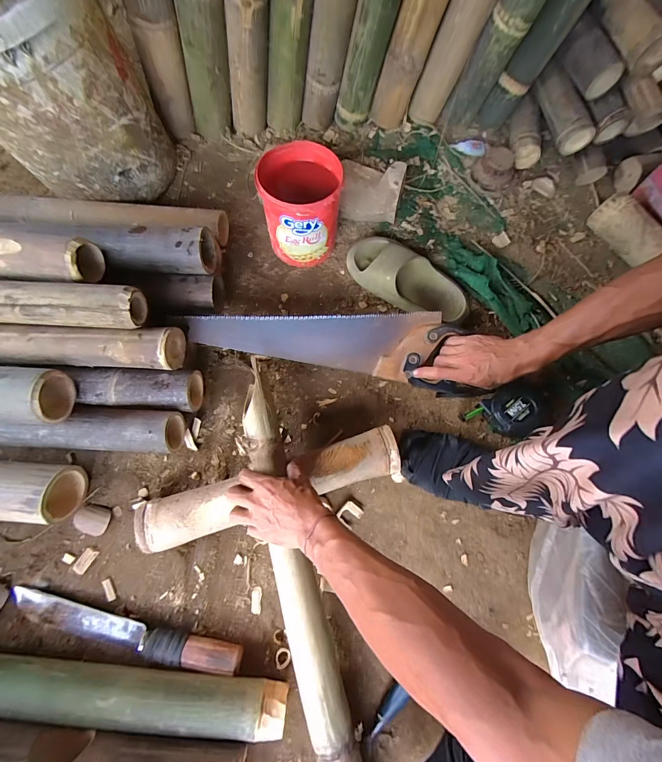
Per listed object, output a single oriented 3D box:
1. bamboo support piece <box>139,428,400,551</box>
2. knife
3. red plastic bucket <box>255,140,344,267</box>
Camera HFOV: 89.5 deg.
[{"bbox_3d":[-0.088,0.165,0.520,0.399,0.062,0.077,-15,73,-5],"label":"bamboo support piece"},{"bbox_3d":[-0.295,0.358,0.476,0.345,0.035,0.038,11,74,3],"label":"knife"},{"bbox_3d":[-0.052,-0.317,0.617,0.131,0.159,0.135,0,73,0],"label":"red plastic bucket"}]

